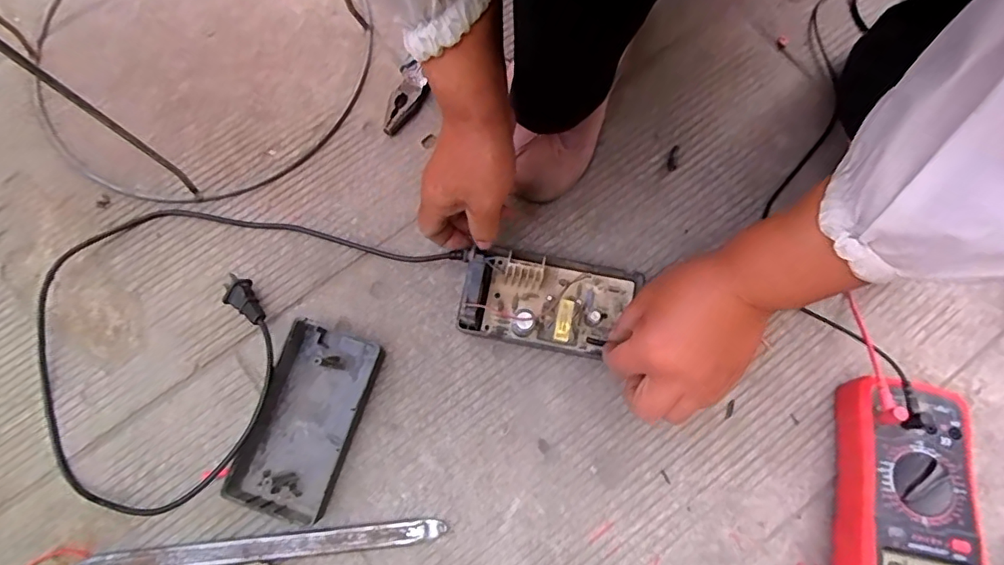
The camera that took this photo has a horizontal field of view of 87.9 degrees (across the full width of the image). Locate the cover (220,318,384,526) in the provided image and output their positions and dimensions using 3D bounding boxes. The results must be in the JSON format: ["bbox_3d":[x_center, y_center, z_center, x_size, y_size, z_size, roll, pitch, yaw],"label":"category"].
[{"bbox_3d":[-0.164,0.113,0.437,0.082,0.028,0.149,17,77,4],"label":"cover"}]

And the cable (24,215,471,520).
[{"bbox_3d":[-0.258,0.016,0.459,0.335,0.031,0.234,-43,80,-9],"label":"cable"}]

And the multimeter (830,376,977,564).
[{"bbox_3d":[0.313,0.170,0.407,0.094,0.053,0.185,11,77,3],"label":"multimeter"}]

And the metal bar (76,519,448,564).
[{"bbox_3d":[-0.194,0.217,0.423,0.290,0.010,0.017,-6,76,-1],"label":"metal bar"}]

